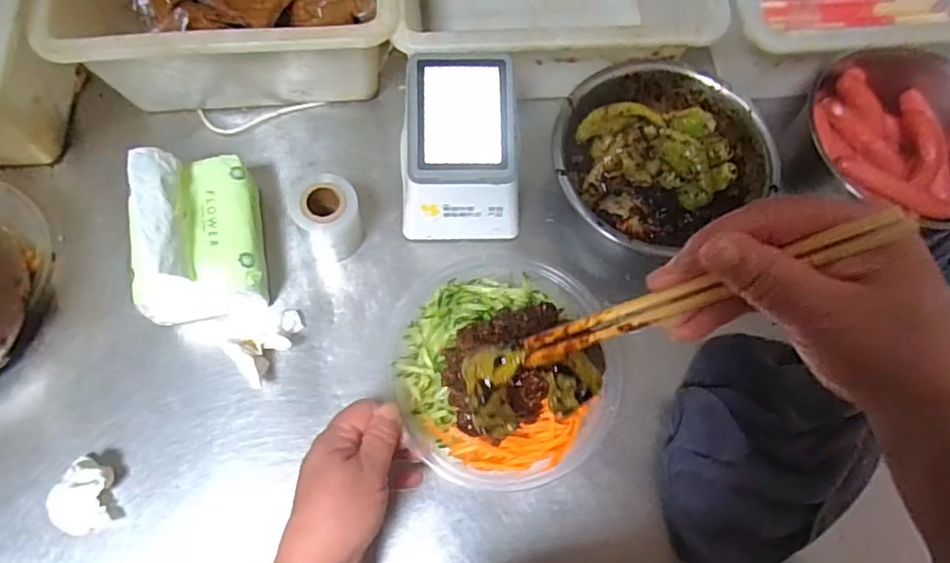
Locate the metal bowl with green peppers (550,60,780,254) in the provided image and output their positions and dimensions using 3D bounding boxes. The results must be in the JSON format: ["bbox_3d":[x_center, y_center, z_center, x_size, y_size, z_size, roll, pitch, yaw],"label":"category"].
[{"bbox_3d":[0.155,-0.101,0.537,0.179,0.072,0.170,-21,72,-9],"label":"metal bowl with green peppers"}]

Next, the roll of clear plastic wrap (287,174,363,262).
[{"bbox_3d":[-0.117,-0.047,0.500,0.050,0.077,0.053,-21,72,-9],"label":"roll of clear plastic wrap"}]

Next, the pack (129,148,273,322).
[{"bbox_3d":[-0.216,-0.034,0.473,0.089,0.104,0.124,-8,71,-5],"label":"pack"}]

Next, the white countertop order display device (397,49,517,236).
[{"bbox_3d":[-0.011,-0.108,0.506,0.099,0.103,0.122,-1,70,-3],"label":"white countertop order display device"}]

